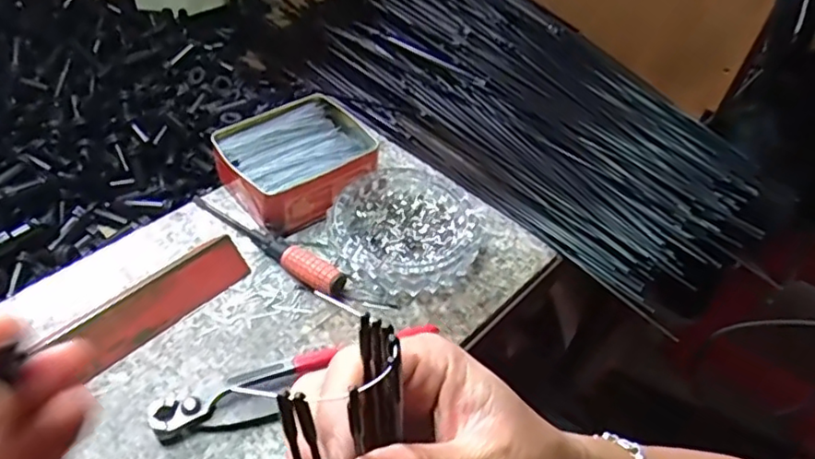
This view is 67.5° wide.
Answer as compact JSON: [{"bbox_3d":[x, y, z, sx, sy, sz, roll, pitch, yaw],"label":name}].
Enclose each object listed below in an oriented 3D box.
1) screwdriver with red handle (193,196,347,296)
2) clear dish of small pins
[{"bbox_3d":[-0.115,0.003,0.490,0.161,0.017,0.021,34,51,23],"label":"screwdriver with red handle"},{"bbox_3d":[0.000,-0.001,0.509,0.120,0.028,0.125,4,46,-4],"label":"clear dish of small pins"}]

